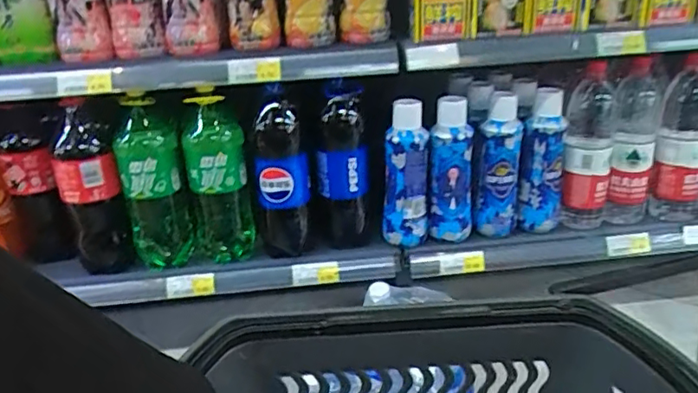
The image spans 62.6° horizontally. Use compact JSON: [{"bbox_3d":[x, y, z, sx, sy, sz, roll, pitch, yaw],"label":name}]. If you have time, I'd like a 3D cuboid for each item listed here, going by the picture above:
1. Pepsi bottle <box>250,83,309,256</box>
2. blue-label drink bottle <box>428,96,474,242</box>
[{"bbox_3d":[-0.125,-0.034,1.049,0.105,0.288,0.084,-8,27,-8],"label":"Pepsi bottle"},{"bbox_3d":[0.191,-0.049,1.081,0.077,0.250,0.082,2,27,12],"label":"blue-label drink bottle"}]

